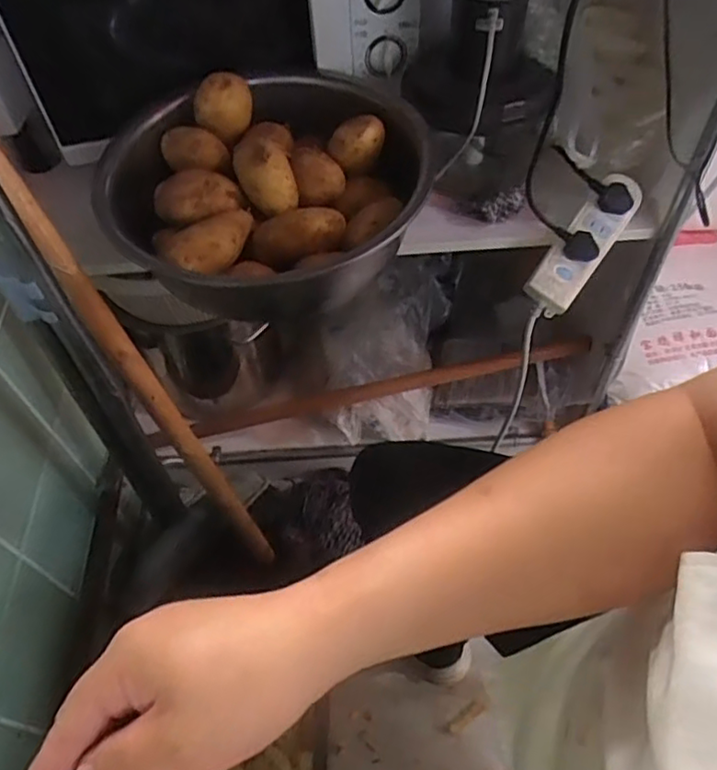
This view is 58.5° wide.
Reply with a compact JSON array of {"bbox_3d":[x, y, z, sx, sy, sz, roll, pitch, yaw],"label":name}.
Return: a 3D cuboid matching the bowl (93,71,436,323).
[{"bbox_3d":[-0.085,-0.217,0.710,0.344,0.103,0.344,-1,55,2],"label":"bowl"}]

